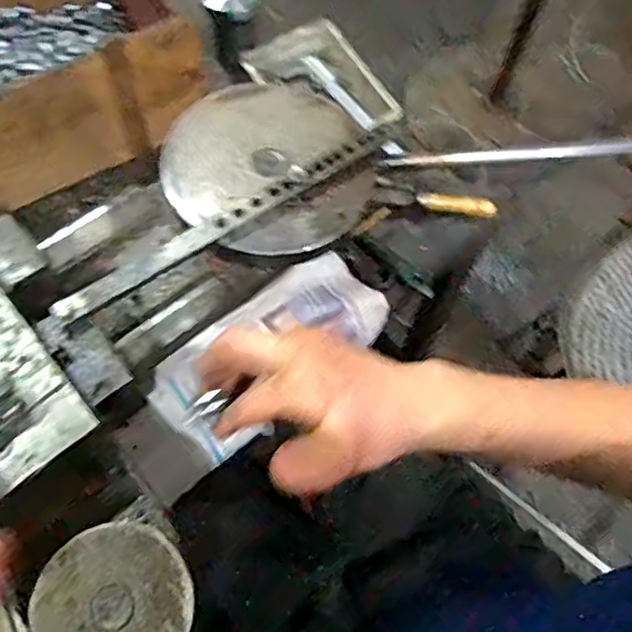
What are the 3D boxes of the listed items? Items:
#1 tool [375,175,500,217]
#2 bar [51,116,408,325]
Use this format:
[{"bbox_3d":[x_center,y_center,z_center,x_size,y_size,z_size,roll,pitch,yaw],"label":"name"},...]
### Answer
[{"bbox_3d":[0.135,-0.131,0.729,0.134,0.017,0.031,17,65,6],"label":"tool"},{"bbox_3d":[-0.061,-0.090,0.551,0.343,0.016,0.024,-31,69,-16],"label":"bar"}]

